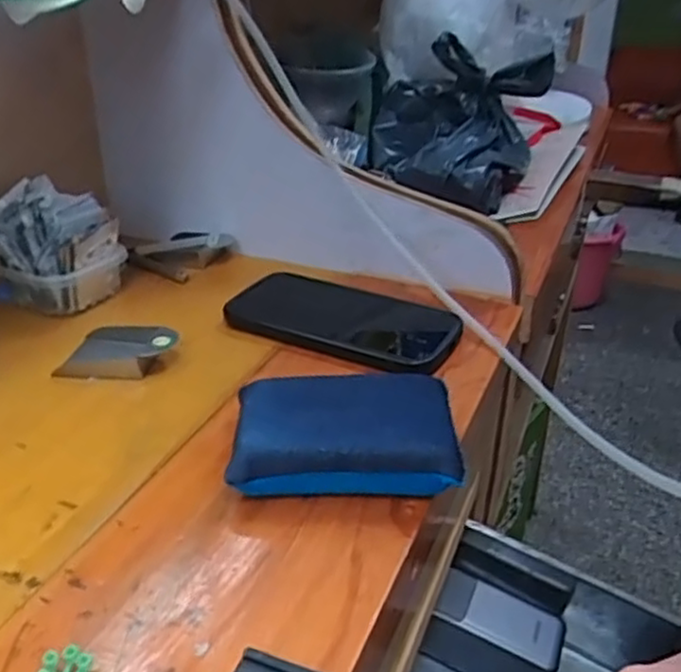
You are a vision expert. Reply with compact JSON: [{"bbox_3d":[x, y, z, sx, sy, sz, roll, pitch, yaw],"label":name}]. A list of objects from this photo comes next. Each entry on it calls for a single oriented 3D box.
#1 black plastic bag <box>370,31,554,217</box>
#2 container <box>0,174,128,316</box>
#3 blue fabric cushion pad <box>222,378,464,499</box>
[{"bbox_3d":[0.114,-0.222,0.731,0.175,0.111,0.157,10,30,15],"label":"black plastic bag"},{"bbox_3d":[-0.210,-0.066,0.528,0.068,0.082,0.072,12,31,18],"label":"container"},{"bbox_3d":[0.003,0.053,0.370,0.109,0.034,0.068,2,29,0],"label":"blue fabric cushion pad"}]

